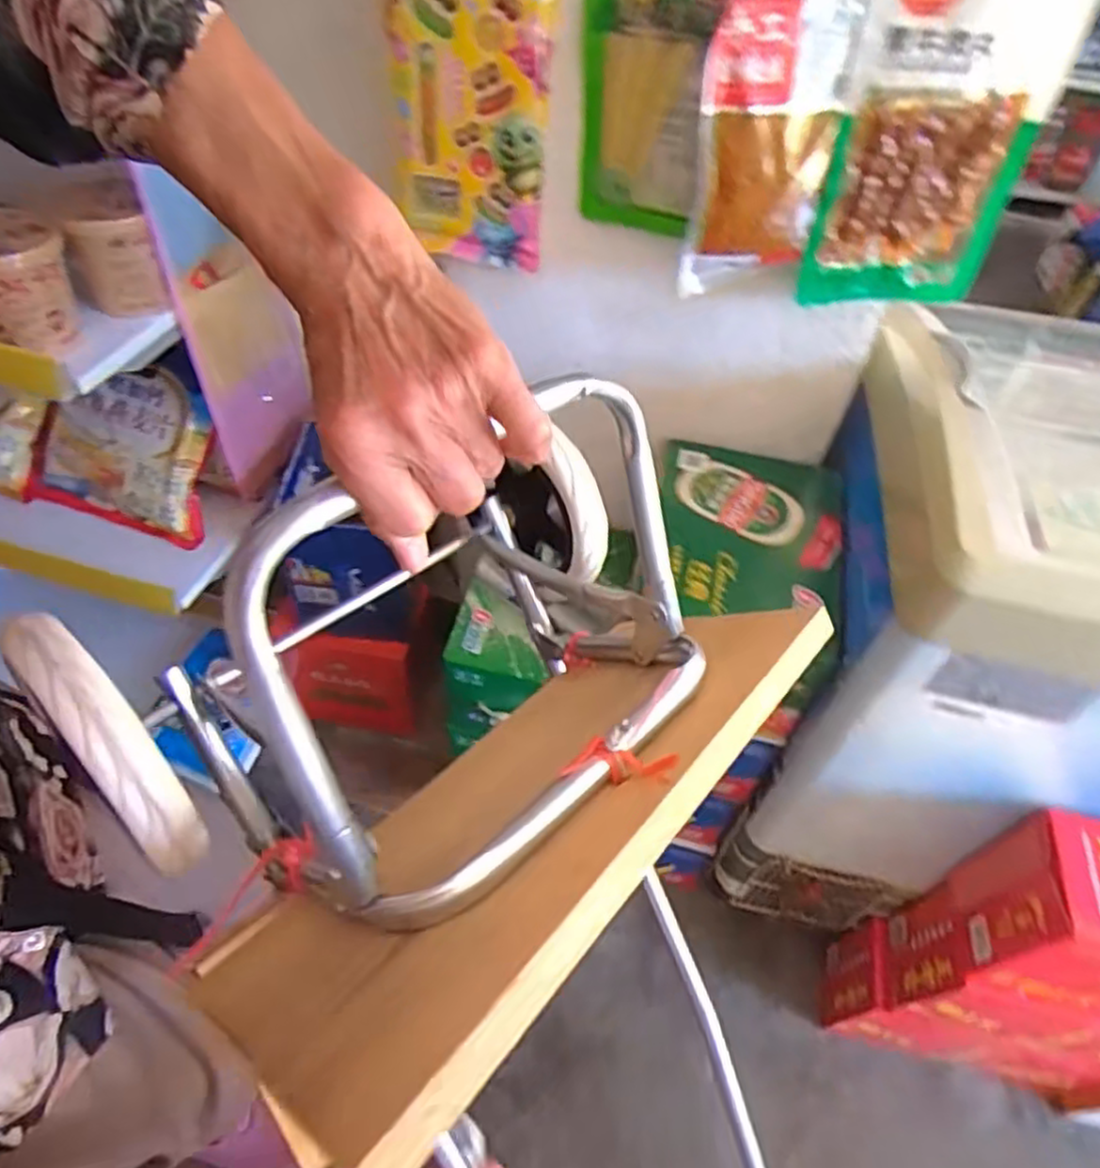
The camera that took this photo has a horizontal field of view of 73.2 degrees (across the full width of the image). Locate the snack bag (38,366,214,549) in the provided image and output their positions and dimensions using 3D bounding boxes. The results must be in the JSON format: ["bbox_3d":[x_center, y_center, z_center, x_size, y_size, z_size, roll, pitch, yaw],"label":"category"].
[{"bbox_3d":[-0.647,-0.214,1.117,0.293,0.249,0.060,17,9,8],"label":"snack bag"}]

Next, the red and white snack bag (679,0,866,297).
[{"bbox_3d":[0.187,-0.382,0.635,0.119,0.237,0.051,-14,54,-16],"label":"red and white snack bag"}]

